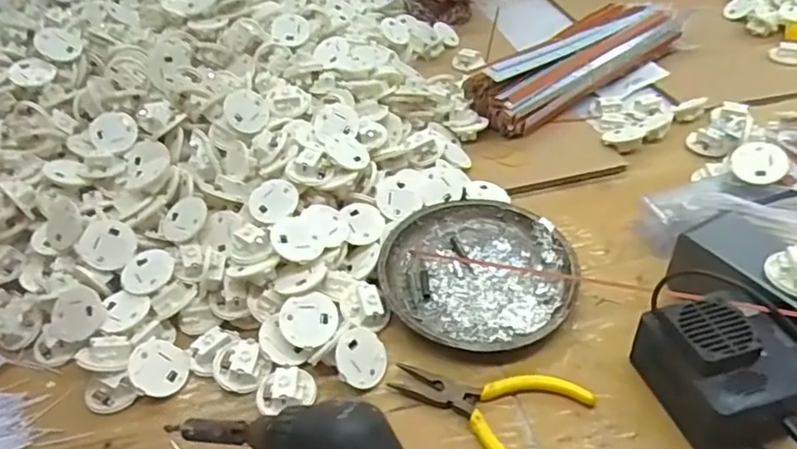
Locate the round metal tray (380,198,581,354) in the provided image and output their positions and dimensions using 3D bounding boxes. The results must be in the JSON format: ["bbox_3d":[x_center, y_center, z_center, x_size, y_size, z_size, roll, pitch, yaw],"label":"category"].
[{"bbox_3d":[0.060,0.035,0.446,0.139,0.022,0.140,-2,41,2],"label":"round metal tray"}]

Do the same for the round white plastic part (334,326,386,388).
[{"bbox_3d":[-0.024,0.088,0.389,0.037,0.004,0.040,26,54,-26],"label":"round white plastic part"}]

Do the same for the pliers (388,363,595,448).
[{"bbox_3d":[0.055,0.110,0.366,0.118,0.014,0.066,17,46,23],"label":"pliers"}]

